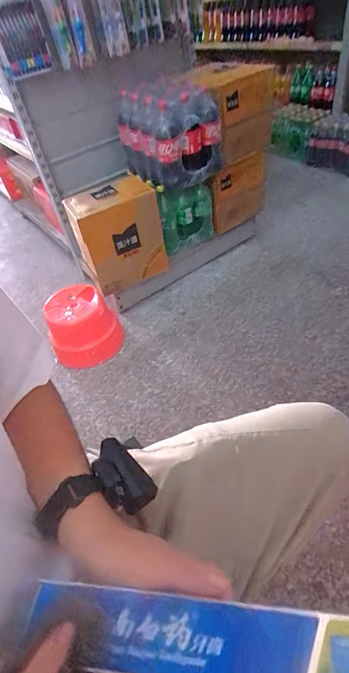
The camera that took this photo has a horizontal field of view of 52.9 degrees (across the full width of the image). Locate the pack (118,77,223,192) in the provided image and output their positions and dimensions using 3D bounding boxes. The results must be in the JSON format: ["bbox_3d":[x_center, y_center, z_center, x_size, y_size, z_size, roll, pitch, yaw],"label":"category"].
[{"bbox_3d":[0.001,-0.675,1.170,0.228,0.285,0.283,-36,50,-22],"label":"pack"}]

